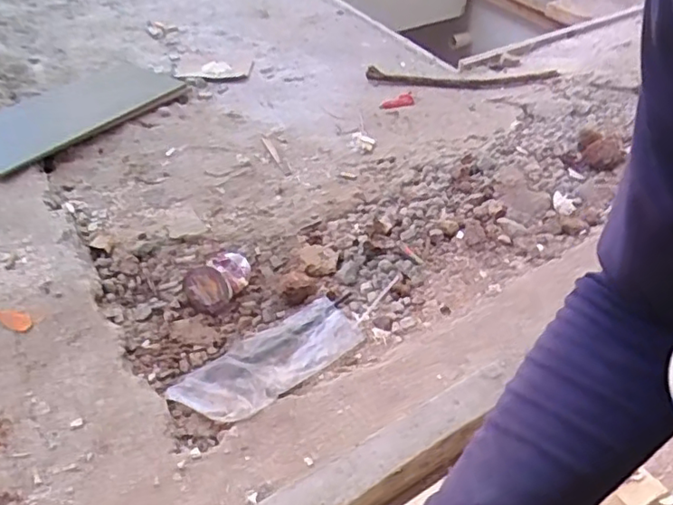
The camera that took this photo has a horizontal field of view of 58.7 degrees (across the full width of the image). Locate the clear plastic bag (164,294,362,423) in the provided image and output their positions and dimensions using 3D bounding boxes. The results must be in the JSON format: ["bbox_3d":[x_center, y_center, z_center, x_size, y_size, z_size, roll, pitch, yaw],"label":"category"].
[{"bbox_3d":[-0.078,0.127,0.734,0.231,0.014,0.103,-31,51,-31],"label":"clear plastic bag"}]

